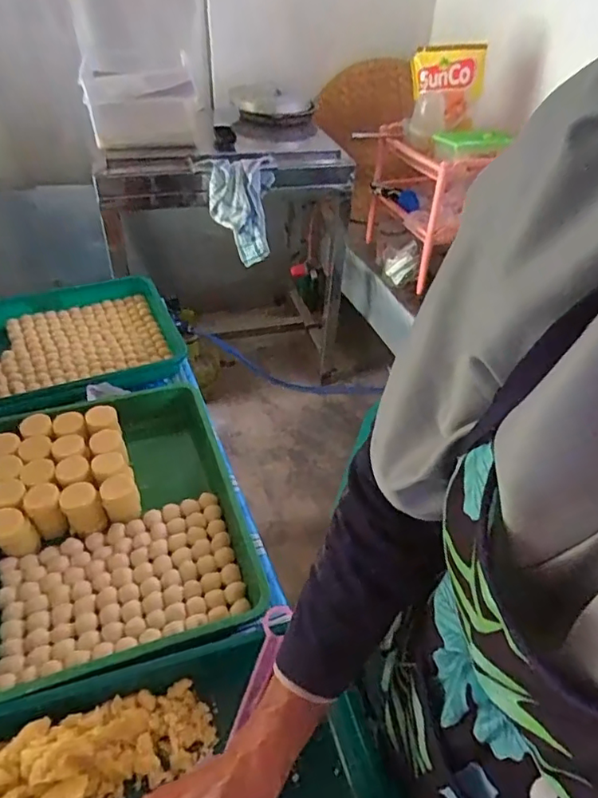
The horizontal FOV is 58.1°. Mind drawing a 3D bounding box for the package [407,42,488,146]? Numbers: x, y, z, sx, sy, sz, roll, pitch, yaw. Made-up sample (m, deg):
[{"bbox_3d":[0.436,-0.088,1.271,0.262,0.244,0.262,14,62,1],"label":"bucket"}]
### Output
[{"bbox_3d":[0.414,-0.894,1.487,0.202,0.144,0.040,-6,21,-8],"label":"package"}]

